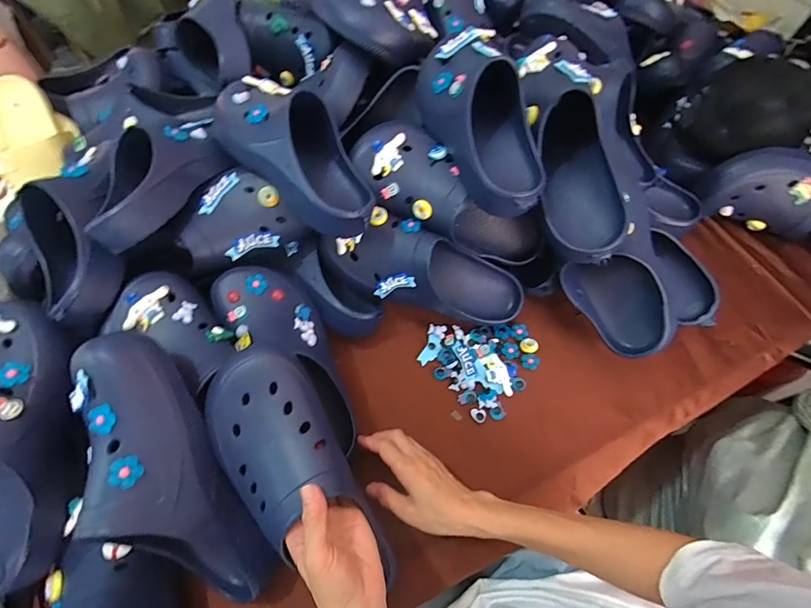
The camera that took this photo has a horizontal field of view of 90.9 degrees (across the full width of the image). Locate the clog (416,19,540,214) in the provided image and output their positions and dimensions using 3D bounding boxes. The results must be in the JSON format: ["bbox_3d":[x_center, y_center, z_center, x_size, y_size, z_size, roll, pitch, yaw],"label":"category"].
[{"bbox_3d":[0.090,-0.221,0.471,0.096,0.097,0.257,-17,77,-10],"label":"clog"}]

